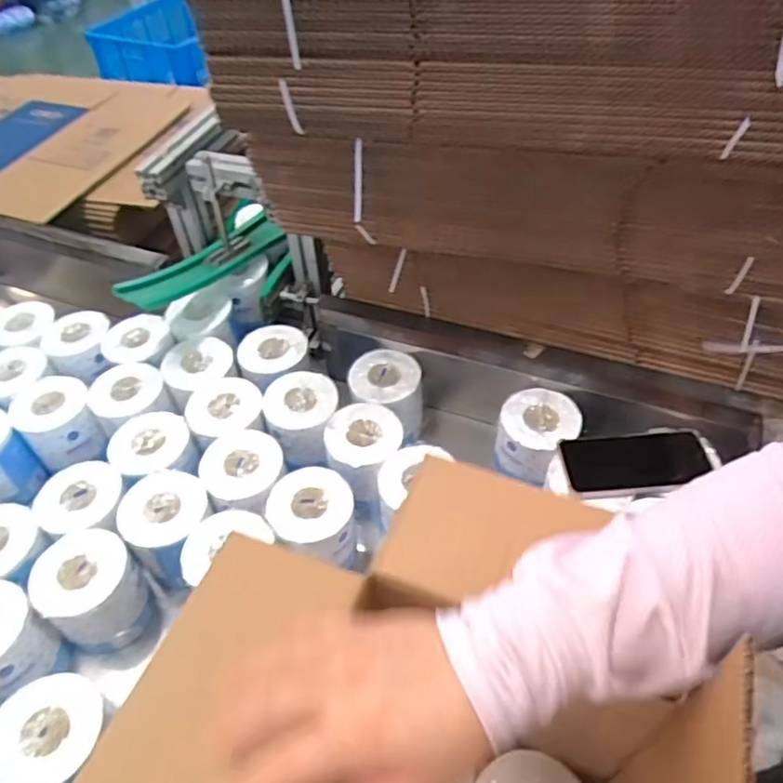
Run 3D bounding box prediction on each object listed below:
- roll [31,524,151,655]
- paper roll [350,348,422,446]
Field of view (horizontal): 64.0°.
[{"bbox_3d":[-0.326,0.220,0.688,0.095,0.098,0.102,-1,48,1],"label":"roll"},{"bbox_3d":[-0.004,0.011,0.855,0.103,0.097,0.097,14,50,14],"label":"paper roll"}]

